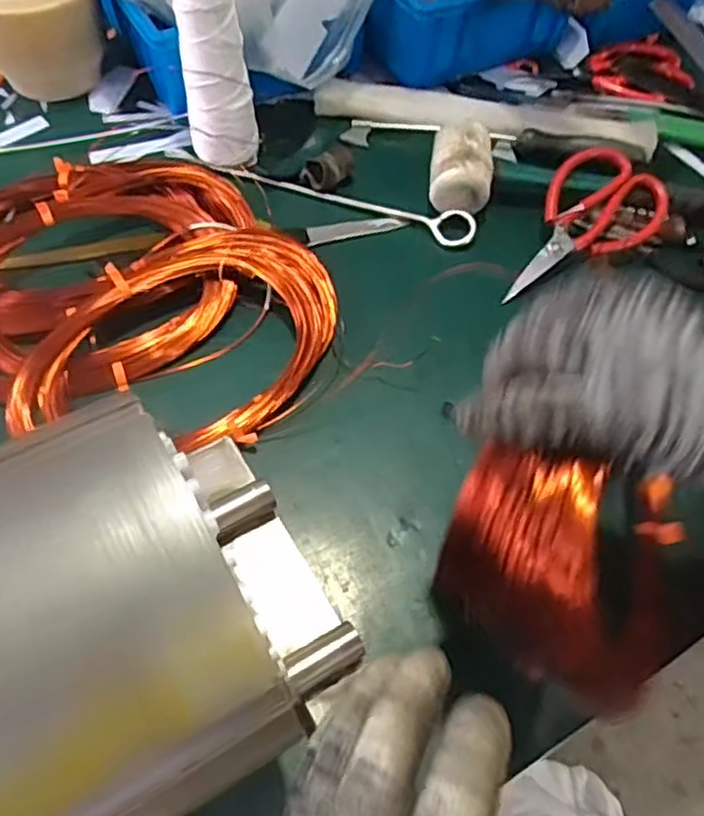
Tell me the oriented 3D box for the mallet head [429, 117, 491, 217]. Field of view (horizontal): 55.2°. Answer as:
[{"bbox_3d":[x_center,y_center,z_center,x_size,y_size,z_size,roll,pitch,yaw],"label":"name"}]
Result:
[{"bbox_3d":[0.088,-0.194,0.541,0.050,0.037,0.076,4,57,0],"label":"mallet head"}]

